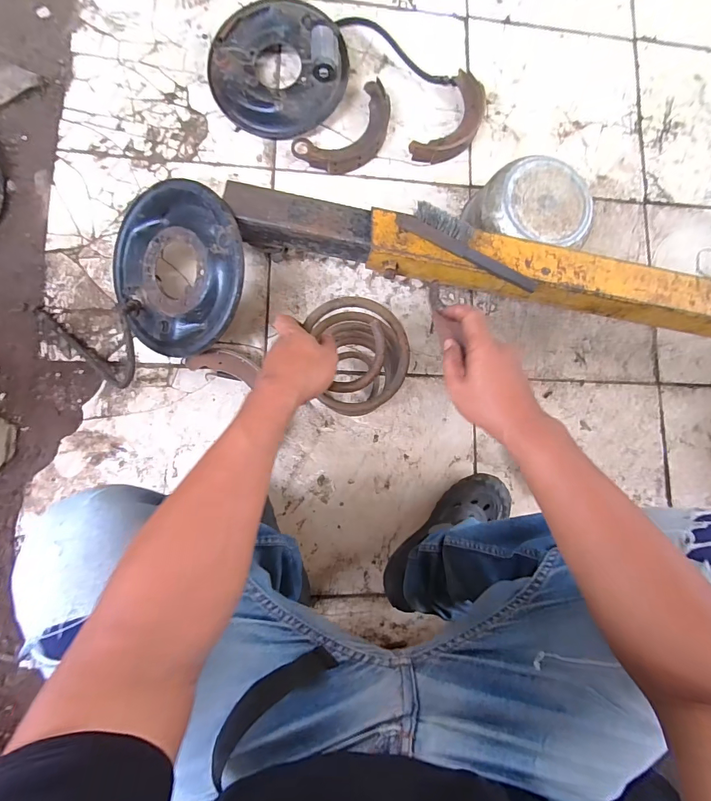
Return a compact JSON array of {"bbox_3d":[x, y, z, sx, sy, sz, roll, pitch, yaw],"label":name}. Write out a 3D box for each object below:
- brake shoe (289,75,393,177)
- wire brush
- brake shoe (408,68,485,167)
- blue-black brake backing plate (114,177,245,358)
[{"bbox_3d":[-0.011,-0.536,0.800,0.225,0.032,0.121,-40,90,-7],"label":"brake shoe"},{"bbox_3d":[0.177,-0.236,0.609,0.232,0.036,0.038,26,81,-3],"label":"wire brush"},{"bbox_3d":[0.205,-0.579,0.827,0.104,0.038,0.223,34,83,-2],"label":"brake shoe"},{"bbox_3d":[-0.289,-0.217,0.647,0.256,0.037,0.271,4,100,22],"label":"blue-black brake backing plate"}]

